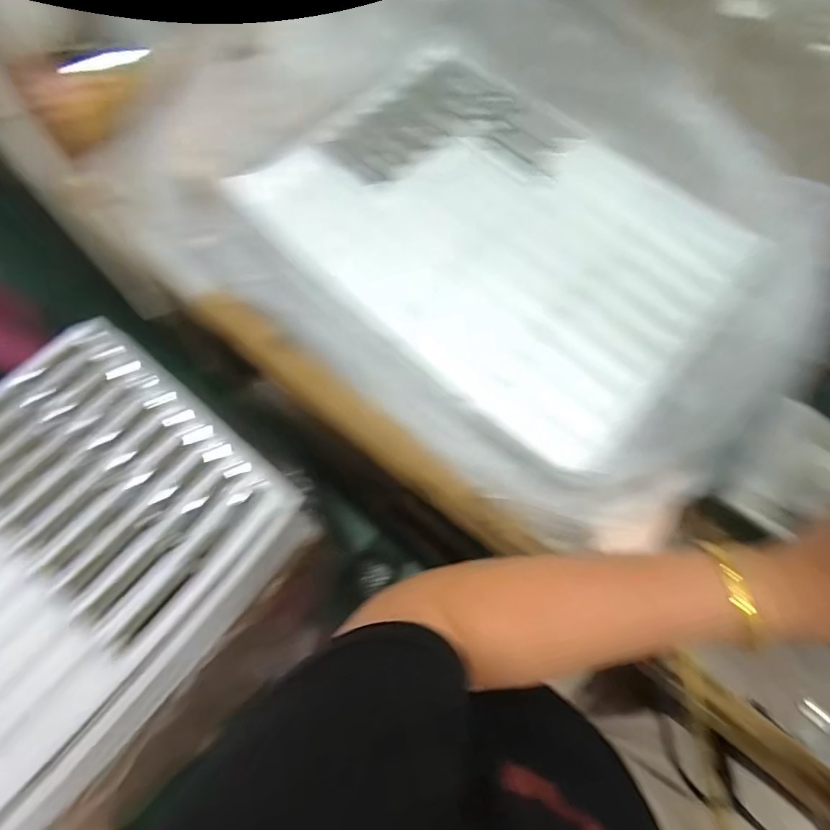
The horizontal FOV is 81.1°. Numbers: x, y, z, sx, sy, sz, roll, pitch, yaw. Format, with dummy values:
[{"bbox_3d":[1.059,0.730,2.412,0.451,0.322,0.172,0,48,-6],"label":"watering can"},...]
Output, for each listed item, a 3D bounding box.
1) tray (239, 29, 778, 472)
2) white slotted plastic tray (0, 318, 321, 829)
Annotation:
[{"bbox_3d":[0.081,-0.183,0.469,0.420,0.023,0.307,40,73,12],"label":"tray"},{"bbox_3d":[-0.357,0.157,0.459,0.376,0.048,0.433,38,73,12],"label":"white slotted plastic tray"}]

